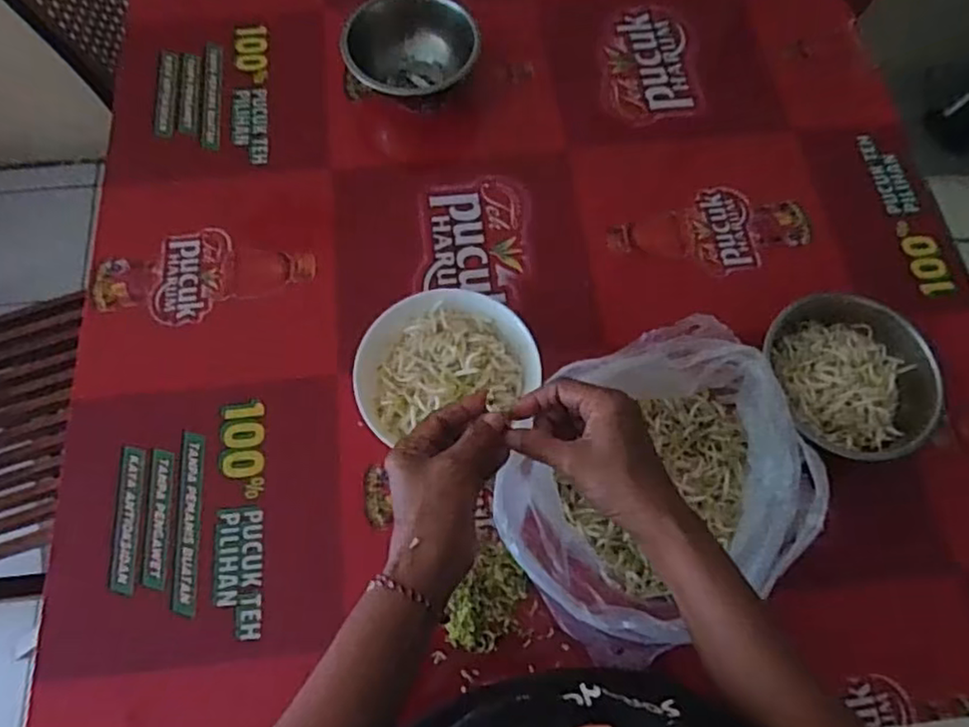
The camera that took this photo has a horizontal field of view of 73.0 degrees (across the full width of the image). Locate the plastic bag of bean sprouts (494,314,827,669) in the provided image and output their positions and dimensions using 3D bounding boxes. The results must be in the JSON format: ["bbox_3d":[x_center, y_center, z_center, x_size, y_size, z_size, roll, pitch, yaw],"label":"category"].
[{"bbox_3d":[0.125,0.092,0.477,0.227,0.097,0.198,-16,69,-8],"label":"plastic bag of bean sprouts"}]

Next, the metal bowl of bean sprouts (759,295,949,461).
[{"bbox_3d":[0.287,0.013,0.534,0.129,0.061,0.127,1,67,-2],"label":"metal bowl of bean sprouts"}]

